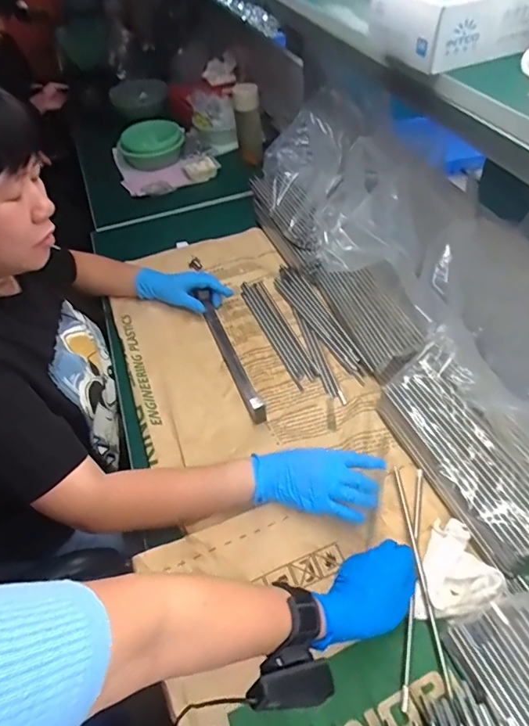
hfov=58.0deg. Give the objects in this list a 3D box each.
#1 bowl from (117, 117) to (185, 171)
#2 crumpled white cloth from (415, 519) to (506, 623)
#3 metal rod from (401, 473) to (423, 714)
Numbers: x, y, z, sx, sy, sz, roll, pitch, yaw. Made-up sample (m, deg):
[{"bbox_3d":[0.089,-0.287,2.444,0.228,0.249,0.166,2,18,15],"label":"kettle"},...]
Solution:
[{"bbox_3d":[-0.322,-0.633,1.357,0.183,0.077,0.153,-9,48,-1],"label":"bowl"},{"bbox_3d":[0.236,0.250,0.575,0.088,0.020,0.115,9,50,14],"label":"crumpled white cloth"},{"bbox_3d":[0.184,0.261,0.589,0.009,0.010,0.281,8,53,14],"label":"metal rod"}]

